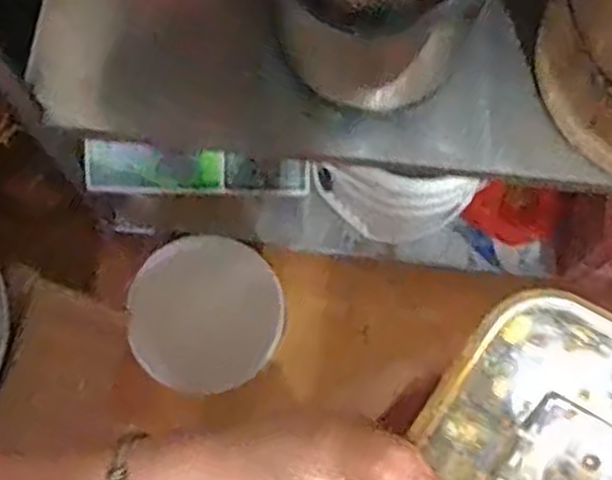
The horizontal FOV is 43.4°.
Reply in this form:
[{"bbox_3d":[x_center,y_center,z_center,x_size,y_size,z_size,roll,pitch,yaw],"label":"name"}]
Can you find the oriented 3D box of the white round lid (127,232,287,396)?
[{"bbox_3d":[-0.167,0.131,1.313,0.269,0.014,0.267,-5,108,-15],"label":"white round lid"}]

